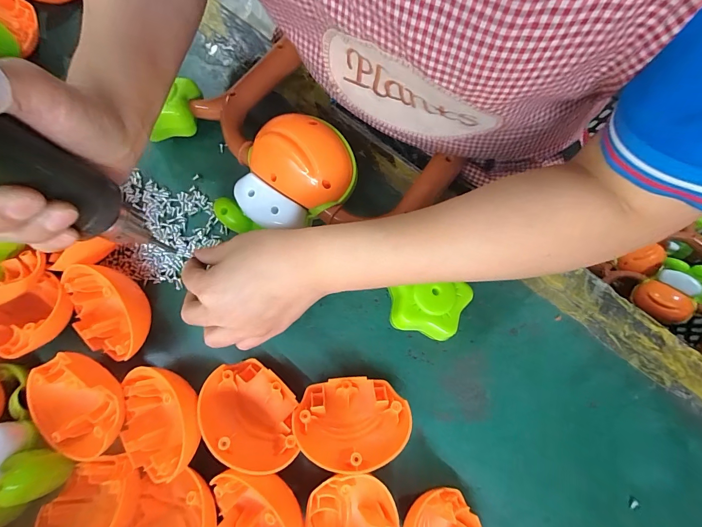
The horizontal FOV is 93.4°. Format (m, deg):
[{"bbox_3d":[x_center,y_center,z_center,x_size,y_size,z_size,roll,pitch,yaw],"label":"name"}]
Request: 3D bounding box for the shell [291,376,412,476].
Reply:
[{"bbox_3d":[0.001,0.131,0.275,0.091,0.044,0.066,-4,80,1],"label":"shell"}]

